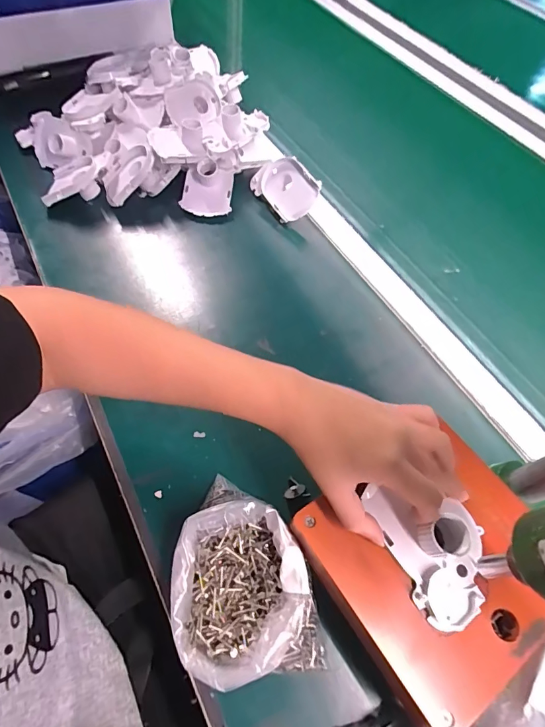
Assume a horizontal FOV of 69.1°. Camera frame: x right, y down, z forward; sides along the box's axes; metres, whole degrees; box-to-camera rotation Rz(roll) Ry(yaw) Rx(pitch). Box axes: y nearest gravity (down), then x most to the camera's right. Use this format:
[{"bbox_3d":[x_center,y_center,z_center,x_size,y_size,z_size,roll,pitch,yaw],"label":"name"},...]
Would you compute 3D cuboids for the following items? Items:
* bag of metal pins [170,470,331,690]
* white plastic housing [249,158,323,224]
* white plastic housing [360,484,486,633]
[{"bbox_3d":[-0.023,0.158,0.305,0.103,0.050,0.142,-7,60,-5],"label":"bag of metal pins"},{"bbox_3d":[0.019,-0.244,0.547,0.096,0.066,0.024,42,28,8],"label":"white plastic housing"},{"bbox_3d":[0.109,0.121,0.266,0.054,0.024,0.093,-20,62,-12],"label":"white plastic housing"}]

